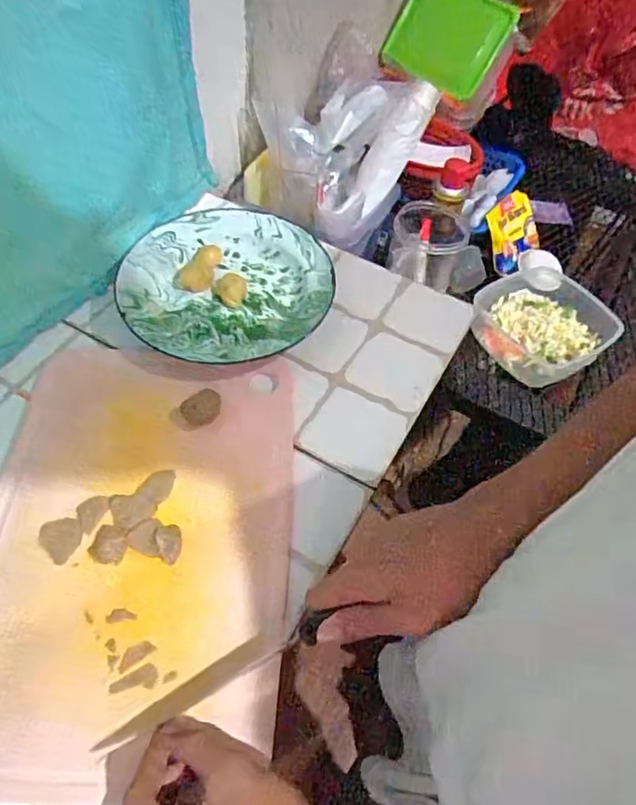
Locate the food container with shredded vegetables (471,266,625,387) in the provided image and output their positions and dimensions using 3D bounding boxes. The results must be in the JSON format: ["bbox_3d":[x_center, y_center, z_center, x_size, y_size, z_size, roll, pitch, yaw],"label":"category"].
[{"bbox_3d":[0.315,-0.110,0.780,0.168,0.060,0.152,-26,62,-20],"label":"food container with shredded vegetables"}]

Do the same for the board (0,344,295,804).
[{"bbox_3d":[-0.140,0.098,0.435,0.232,0.013,0.335,1,56,-3],"label":"board"}]

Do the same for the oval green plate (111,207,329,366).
[{"bbox_3d":[-0.091,-0.117,0.567,0.201,0.037,0.200,16,57,6],"label":"oval green plate"}]

